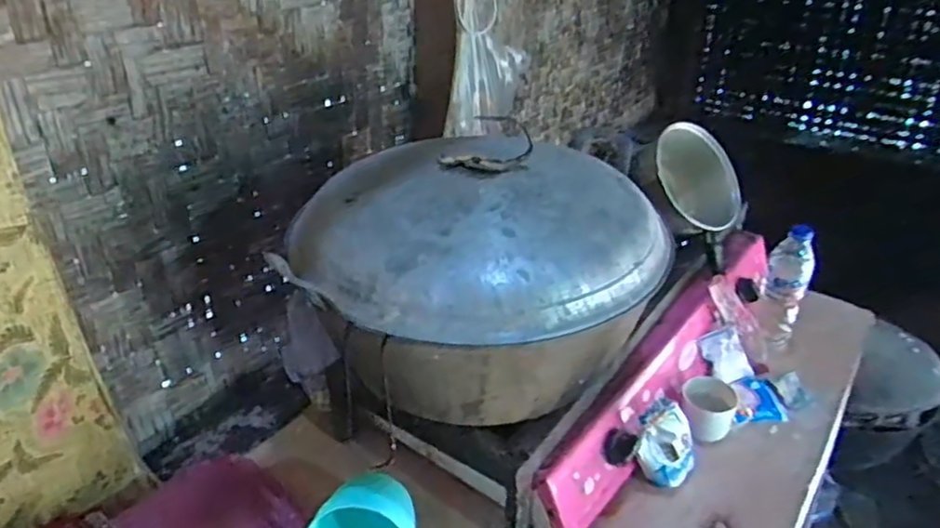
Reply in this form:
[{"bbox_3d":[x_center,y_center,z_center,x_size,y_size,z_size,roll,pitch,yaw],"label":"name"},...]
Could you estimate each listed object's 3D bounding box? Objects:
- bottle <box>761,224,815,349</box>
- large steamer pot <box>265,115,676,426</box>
[{"bbox_3d":[0.486,0.038,1.036,0.058,0.193,0.056,17,35,26],"label":"bottle"},{"bbox_3d":[0.003,0.017,0.800,0.401,0.220,0.349,-19,36,-29],"label":"large steamer pot"}]

